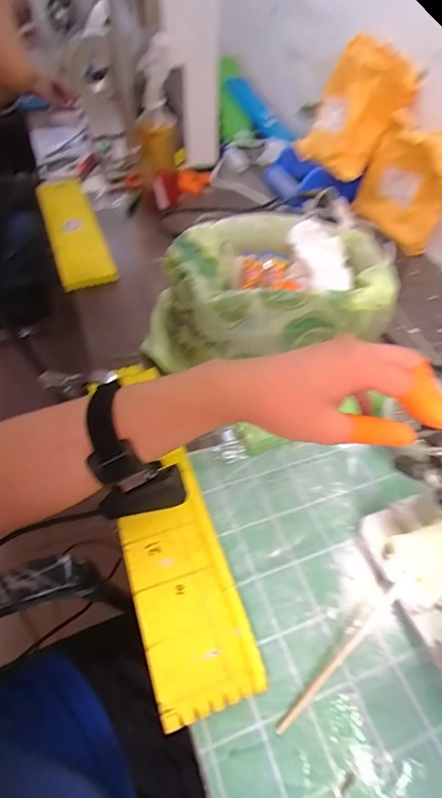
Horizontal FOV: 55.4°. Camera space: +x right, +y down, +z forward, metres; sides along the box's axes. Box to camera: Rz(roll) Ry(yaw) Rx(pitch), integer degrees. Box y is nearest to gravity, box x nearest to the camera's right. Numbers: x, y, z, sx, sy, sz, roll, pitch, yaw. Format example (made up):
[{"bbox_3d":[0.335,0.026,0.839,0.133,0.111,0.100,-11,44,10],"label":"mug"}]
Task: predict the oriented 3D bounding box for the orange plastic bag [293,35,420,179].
[{"bbox_3d":[0.220,-0.490,0.717,0.045,0.195,0.159,-14,60,-48],"label":"orange plastic bag"}]

